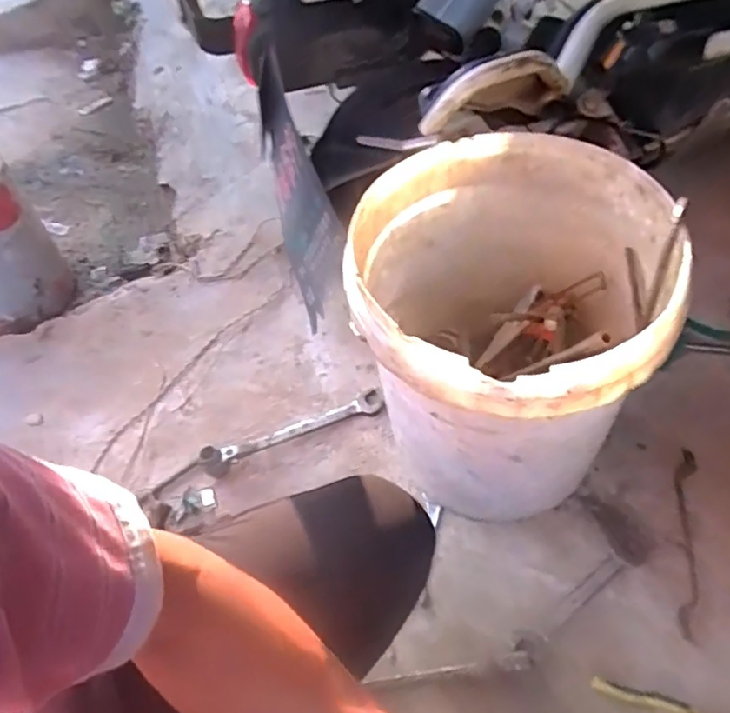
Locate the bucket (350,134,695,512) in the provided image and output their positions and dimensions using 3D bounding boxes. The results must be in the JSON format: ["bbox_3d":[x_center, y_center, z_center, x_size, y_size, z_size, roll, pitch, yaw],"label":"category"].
[{"bbox_3d":[0.145,-0.013,0.657,0.283,0.321,0.315,-3,51,4],"label":"bucket"}]

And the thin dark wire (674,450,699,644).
[{"bbox_3d":[0.377,0.213,0.695,0.022,0.010,0.235,11,53,15],"label":"thin dark wire"}]

